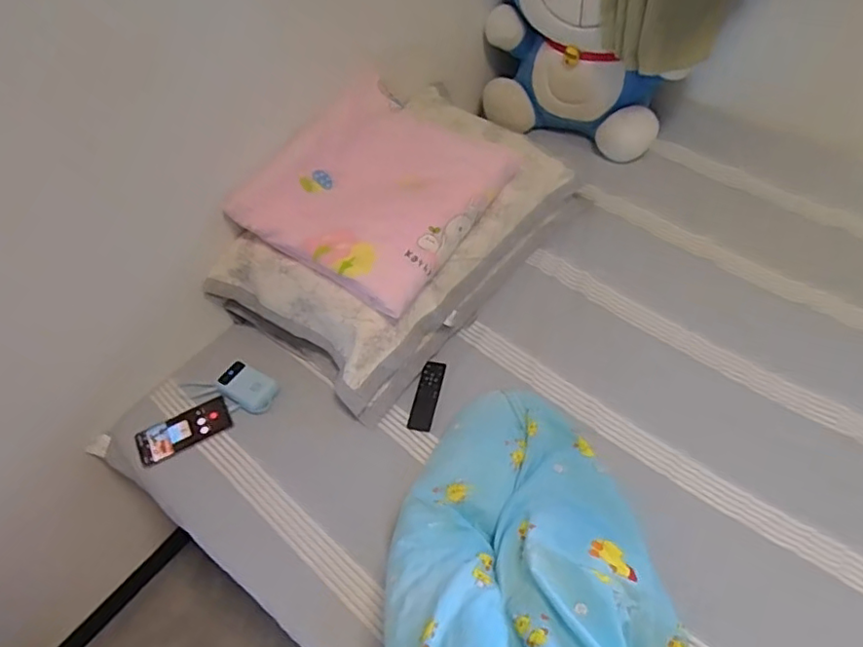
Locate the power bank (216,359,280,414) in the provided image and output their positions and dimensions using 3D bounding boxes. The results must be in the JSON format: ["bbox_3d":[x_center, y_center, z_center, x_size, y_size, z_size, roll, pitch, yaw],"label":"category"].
[{"bbox_3d":[-0.342,0.115,1.113,0.112,0.029,0.072,32,62,26],"label":"power bank"}]

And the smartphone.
[{"bbox_3d":[-0.445,0.192,1.082,0.163,0.016,0.069,-25,70,-19],"label":"smartphone"}]

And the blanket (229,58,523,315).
[{"bbox_3d":[-0.096,-0.258,1.111,0.362,0.060,0.415,32,67,12],"label":"blanket"}]

